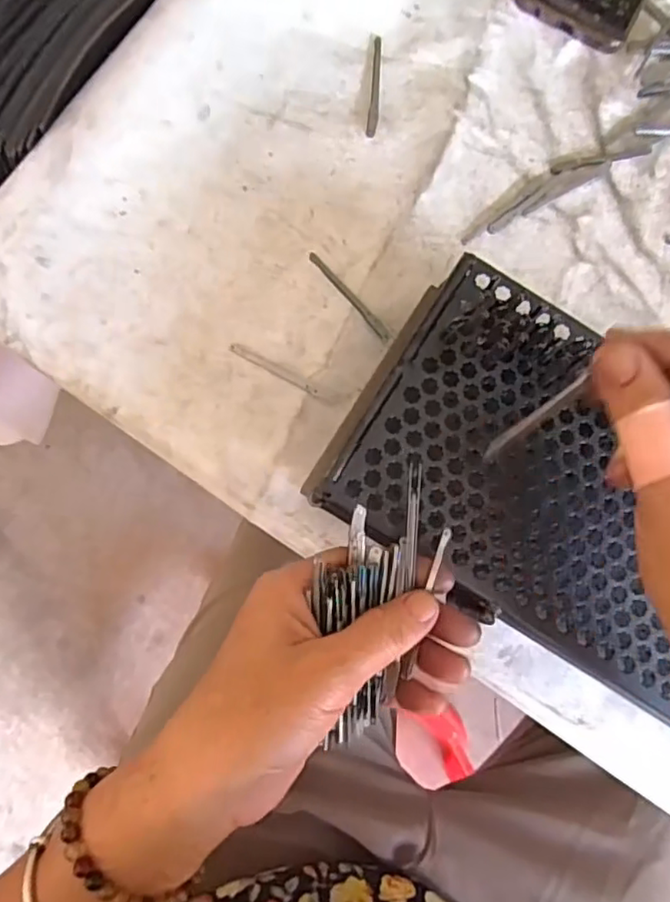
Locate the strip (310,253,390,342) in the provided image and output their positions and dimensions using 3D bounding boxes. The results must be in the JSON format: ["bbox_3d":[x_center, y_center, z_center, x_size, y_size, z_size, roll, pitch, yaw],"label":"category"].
[{"bbox_3d":[0.008,-0.089,0.353,0.006,0.004,0.067,-41,89,-9],"label":"strip"}]

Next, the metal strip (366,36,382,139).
[{"bbox_3d":[0.025,-0.222,0.373,0.007,0.004,0.067,5,83,-5],"label":"metal strip"}]

